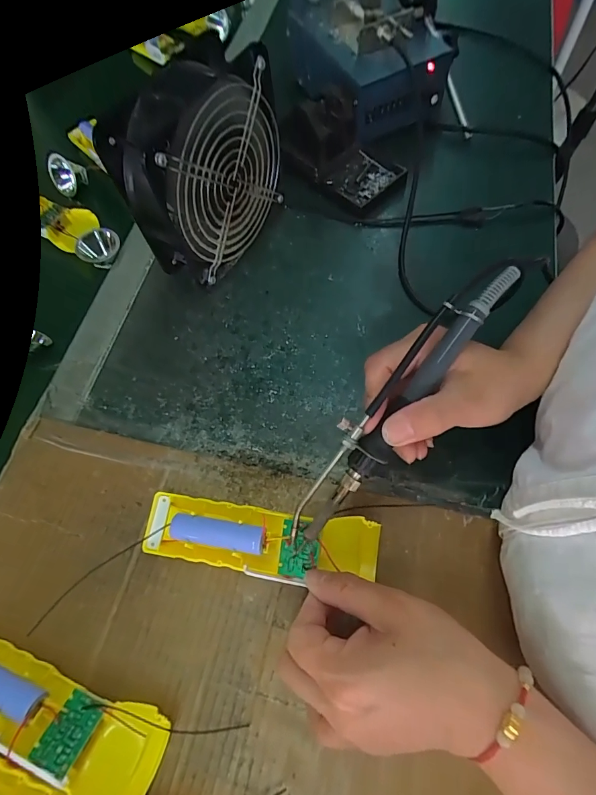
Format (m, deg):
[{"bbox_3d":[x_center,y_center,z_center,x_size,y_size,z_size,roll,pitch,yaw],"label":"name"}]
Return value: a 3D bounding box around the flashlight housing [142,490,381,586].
[{"bbox_3d":[-0.027,0.095,0.264,0.156,0.017,0.044,4,65,7],"label":"flashlight housing"}]

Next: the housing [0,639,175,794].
[{"bbox_3d":[-0.152,0.185,0.233,0.153,0.028,0.046,19,33,11],"label":"housing"}]

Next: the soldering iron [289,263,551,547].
[{"bbox_3d":[0.060,-0.001,0.231,0.028,0.021,0.209,39,95,17],"label":"soldering iron"}]

